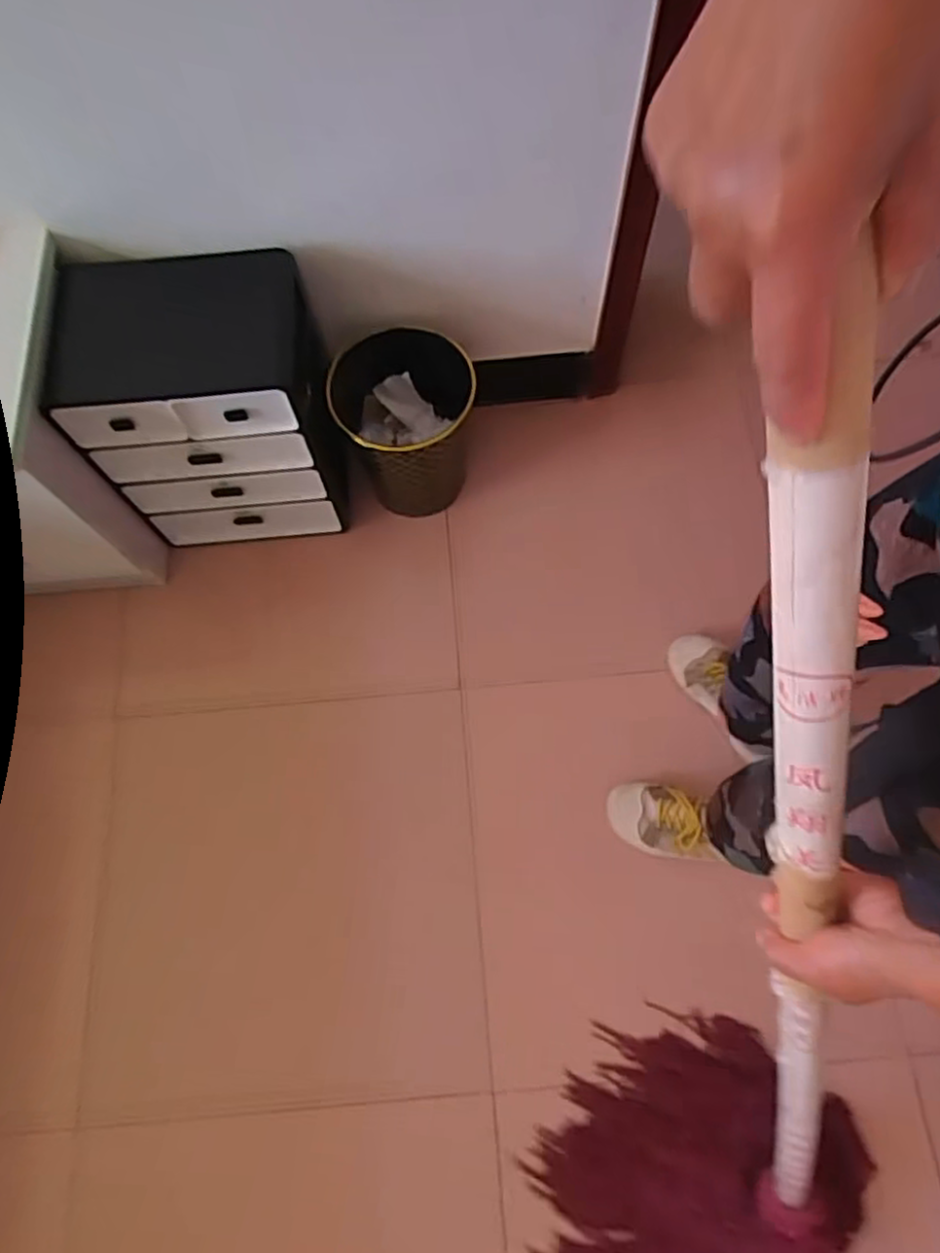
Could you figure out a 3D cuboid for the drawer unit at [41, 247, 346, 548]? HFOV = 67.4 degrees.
[{"bbox_3d":[-0.399,-0.343,1.160,0.348,0.412,0.250,-8,70,-1],"label":"drawer unit"}]

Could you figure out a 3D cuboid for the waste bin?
[{"bbox_3d":[-0.098,-0.344,1.233,0.237,0.236,0.230,-1,70,2],"label":"waste bin"}]

